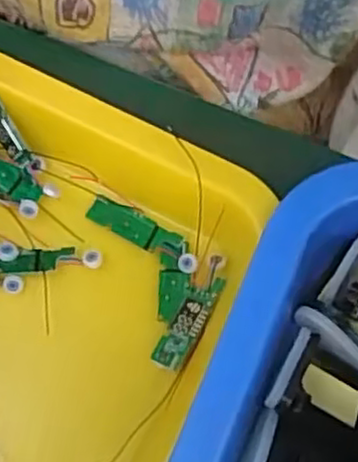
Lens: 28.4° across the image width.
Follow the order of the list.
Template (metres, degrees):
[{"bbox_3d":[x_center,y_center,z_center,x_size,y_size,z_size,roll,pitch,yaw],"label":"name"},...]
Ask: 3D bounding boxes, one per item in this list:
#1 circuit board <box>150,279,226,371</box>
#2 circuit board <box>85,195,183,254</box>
[{"bbox_3d":[0.004,0.035,0.281,0.013,0.004,0.040,27,74,6],"label":"circuit board"},{"bbox_3d":[-0.018,-0.001,0.296,0.044,0.007,0.012,30,75,7],"label":"circuit board"}]

